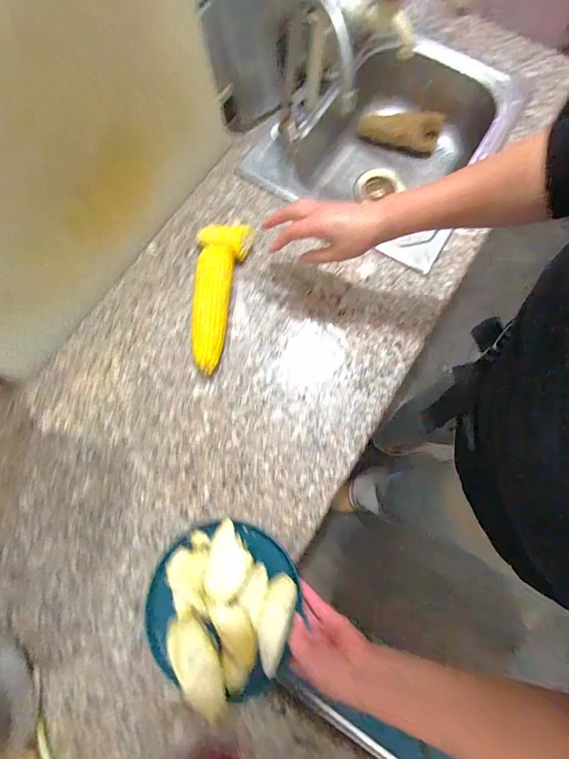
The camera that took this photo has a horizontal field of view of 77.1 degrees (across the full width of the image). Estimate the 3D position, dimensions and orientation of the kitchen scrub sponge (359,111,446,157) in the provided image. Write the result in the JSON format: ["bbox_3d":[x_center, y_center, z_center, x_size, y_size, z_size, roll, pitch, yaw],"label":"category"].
[{"bbox_3d":[0.264,-0.575,0.823,0.175,0.080,0.018,17,44,8],"label":"kitchen scrub sponge"}]

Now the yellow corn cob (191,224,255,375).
[{"bbox_3d":[-0.103,-0.135,0.578,0.082,0.057,0.248,4,75,0],"label":"yellow corn cob"}]

